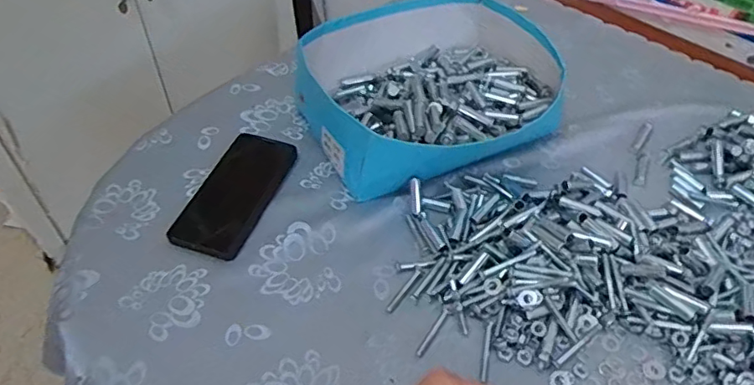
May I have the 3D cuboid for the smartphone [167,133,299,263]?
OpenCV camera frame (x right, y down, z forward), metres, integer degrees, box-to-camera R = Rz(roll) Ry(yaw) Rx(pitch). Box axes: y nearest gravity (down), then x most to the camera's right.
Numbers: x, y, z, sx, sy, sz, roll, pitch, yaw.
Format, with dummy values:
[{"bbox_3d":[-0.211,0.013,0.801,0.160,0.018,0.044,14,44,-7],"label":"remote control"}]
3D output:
[{"bbox_3d":[-0.153,-0.003,0.612,0.080,0.013,0.167,15,50,12],"label":"smartphone"}]

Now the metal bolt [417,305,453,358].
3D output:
[{"bbox_3d":[0.052,0.125,0.507,0.008,0.004,0.055,27,53,21],"label":"metal bolt"}]

